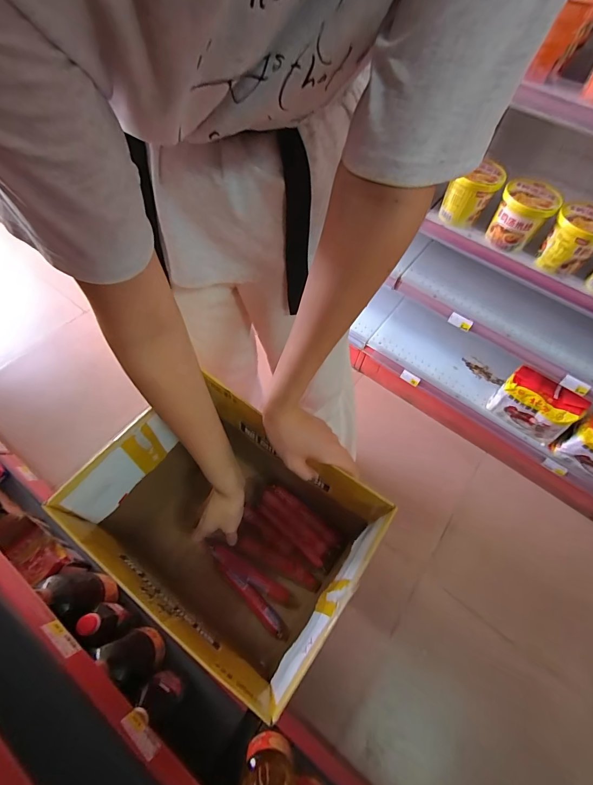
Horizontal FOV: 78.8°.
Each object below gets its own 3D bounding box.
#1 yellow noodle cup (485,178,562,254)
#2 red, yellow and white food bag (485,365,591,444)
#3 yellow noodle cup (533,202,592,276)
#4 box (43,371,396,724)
[{"bbox_3d":[0.493,-0.387,0.786,0.099,0.121,0.112,40,64,17],"label":"yellow noodle cup"},{"bbox_3d":[0.672,0.035,1.024,0.191,0.162,0.088,38,64,16],"label":"red, yellow and white food bag"},{"bbox_3d":[0.577,-0.317,0.756,0.103,0.114,0.089,40,64,17],"label":"yellow noodle cup"},{"bbox_3d":[-0.097,0.182,0.508,0.333,0.272,0.218,32,62,14],"label":"box"}]

